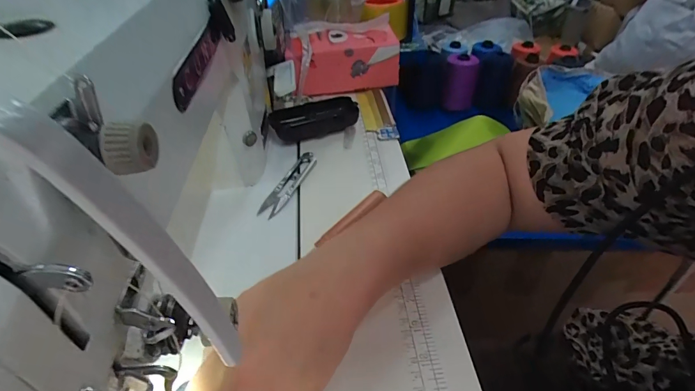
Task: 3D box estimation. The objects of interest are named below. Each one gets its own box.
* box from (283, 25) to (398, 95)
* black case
[{"bbox_3d":[-0.001,-0.196,0.530,0.157,0.063,0.079,-8,43,-8],"label":"box"},{"bbox_3d":[-0.041,-0.098,0.472,0.107,0.021,0.050,-18,45,-19],"label":"black case"}]

